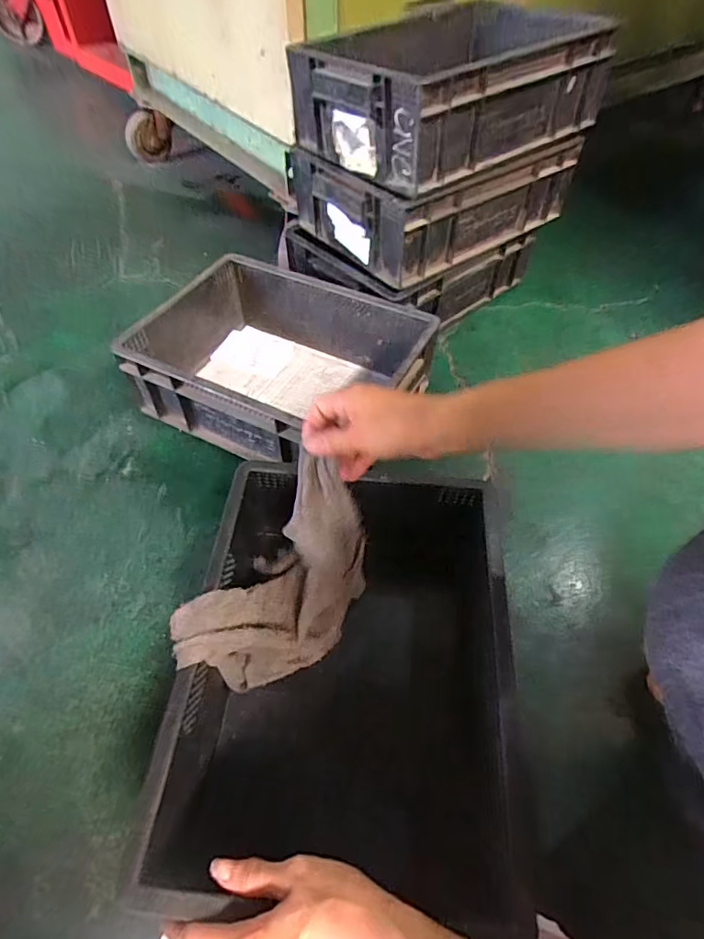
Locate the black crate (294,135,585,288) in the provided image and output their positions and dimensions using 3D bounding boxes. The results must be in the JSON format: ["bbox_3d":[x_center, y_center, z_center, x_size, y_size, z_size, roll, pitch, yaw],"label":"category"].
[{"bbox_3d":[0.112,-0.416,0.753,0.345,0.114,0.249,-30,58,-21],"label":"black crate"}]

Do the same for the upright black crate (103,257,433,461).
[{"bbox_3d":[-0.096,-0.136,0.683,0.350,0.121,0.251,25,56,18],"label":"upright black crate"}]

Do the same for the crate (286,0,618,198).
[{"bbox_3d":[0.126,-0.500,0.675,0.362,0.118,0.254,-34,59,-24],"label":"crate"}]

